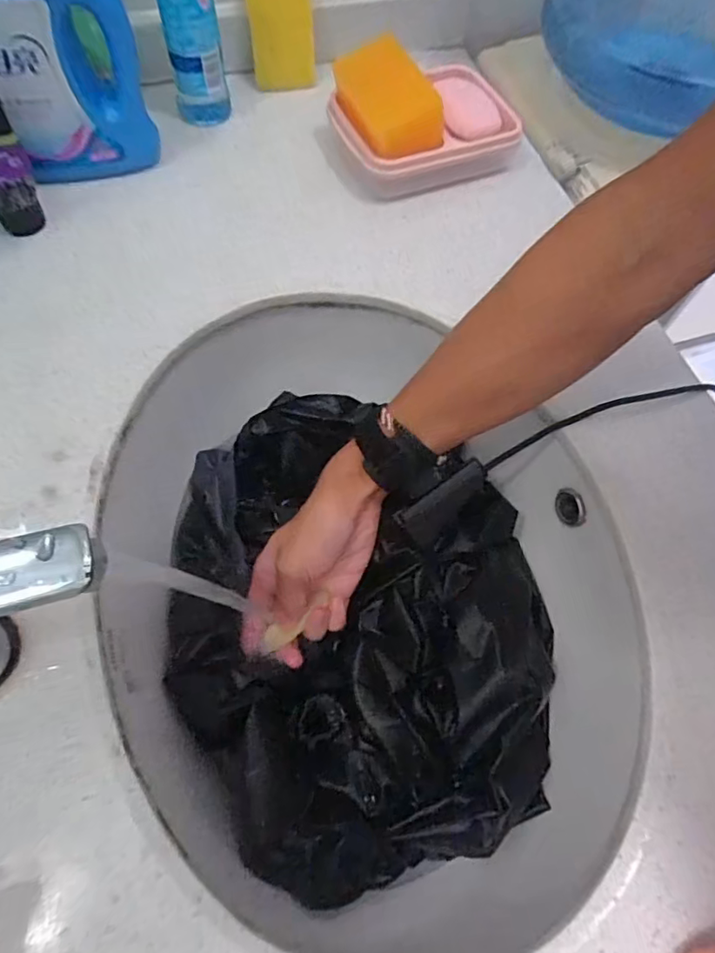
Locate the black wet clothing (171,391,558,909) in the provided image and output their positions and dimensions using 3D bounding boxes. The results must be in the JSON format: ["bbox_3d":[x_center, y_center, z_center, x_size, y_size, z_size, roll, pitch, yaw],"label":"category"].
[{"bbox_3d":[-0.007,0.090,0.425,0.258,0.067,0.355,-12,65,-9],"label":"black wet clothing"}]

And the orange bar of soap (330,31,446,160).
[{"bbox_3d":[0.025,-0.314,0.465,0.057,0.041,0.091,-26,67,-15],"label":"orange bar of soap"}]

